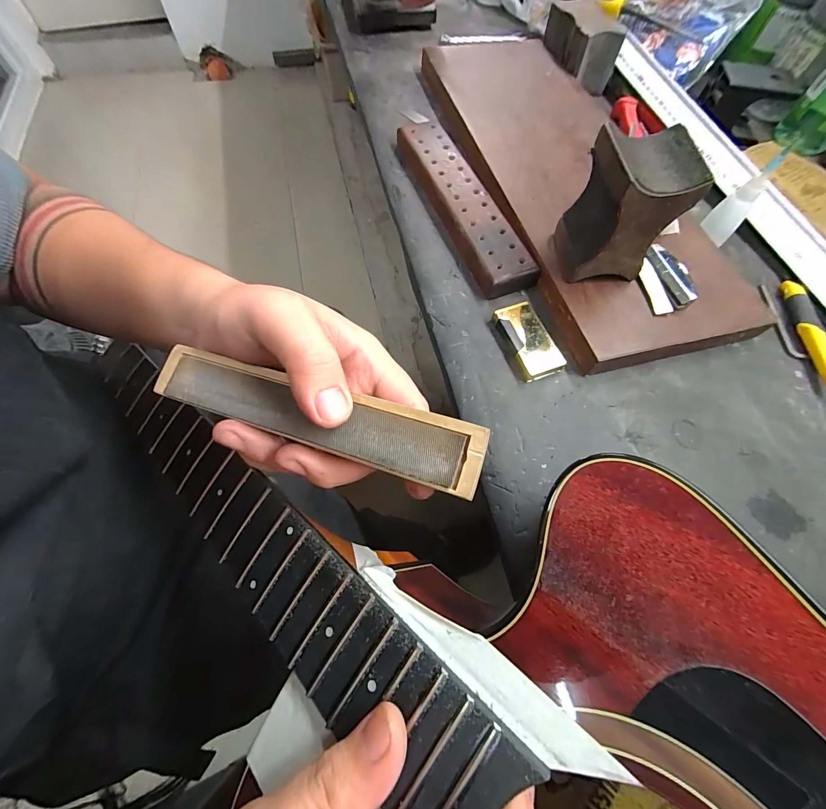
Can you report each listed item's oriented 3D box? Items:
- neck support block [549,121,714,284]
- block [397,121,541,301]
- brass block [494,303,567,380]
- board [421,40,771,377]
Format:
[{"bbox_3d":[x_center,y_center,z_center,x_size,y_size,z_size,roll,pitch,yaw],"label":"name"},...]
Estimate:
[{"bbox_3d":[0.159,-0.149,0.281,0.065,0.097,0.065,-3,66,-4],"label":"neck support block"},{"bbox_3d":[0.046,-0.212,0.370,0.050,0.024,0.244,-19,68,-11],"label":"block"},{"bbox_3d":[0.098,-0.055,0.307,0.034,0.016,0.069,-17,67,-10],"label":"brass block"},{"bbox_3d":[0.149,-0.275,0.391,0.160,0.029,0.518,-13,67,-8],"label":"board"}]

